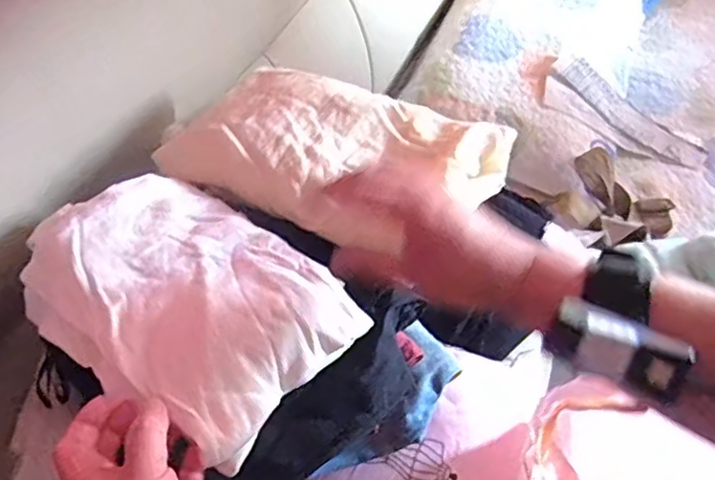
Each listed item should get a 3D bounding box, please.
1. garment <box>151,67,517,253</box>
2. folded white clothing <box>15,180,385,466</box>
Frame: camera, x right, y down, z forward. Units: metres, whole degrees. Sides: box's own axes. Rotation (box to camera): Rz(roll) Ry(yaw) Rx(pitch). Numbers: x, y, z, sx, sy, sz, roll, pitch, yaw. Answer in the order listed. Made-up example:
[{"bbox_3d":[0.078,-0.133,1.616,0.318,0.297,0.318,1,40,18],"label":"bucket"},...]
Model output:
[{"bbox_3d":[-0.019,-0.089,0.552,0.277,0.035,0.175,25,57,19],"label":"garment"},{"bbox_3d":[-0.132,0.036,0.456,0.240,0.031,0.163,34,60,24],"label":"folded white clothing"}]

